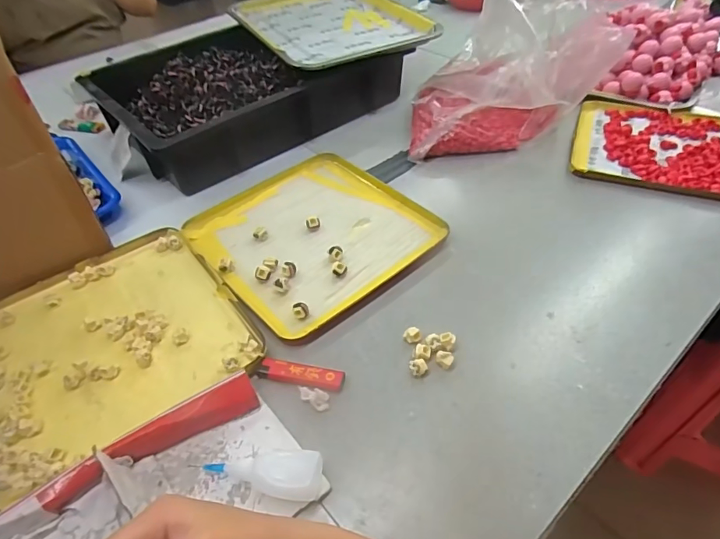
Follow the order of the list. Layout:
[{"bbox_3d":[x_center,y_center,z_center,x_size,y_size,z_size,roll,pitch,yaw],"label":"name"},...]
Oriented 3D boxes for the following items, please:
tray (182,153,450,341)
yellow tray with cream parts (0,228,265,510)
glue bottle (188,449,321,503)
[{"bbox_3d":[-0.059,-0.050,0.567,0.238,0.015,0.243,-33,53,-27],"label":"tray"},{"bbox_3d":[-0.248,0.068,0.463,0.235,0.022,0.246,-29,52,-25],"label":"yellow tray with cream parts"},{"bbox_3d":[-0.077,0.155,0.352,0.094,0.027,0.033,3,46,4],"label":"glue bottle"}]

